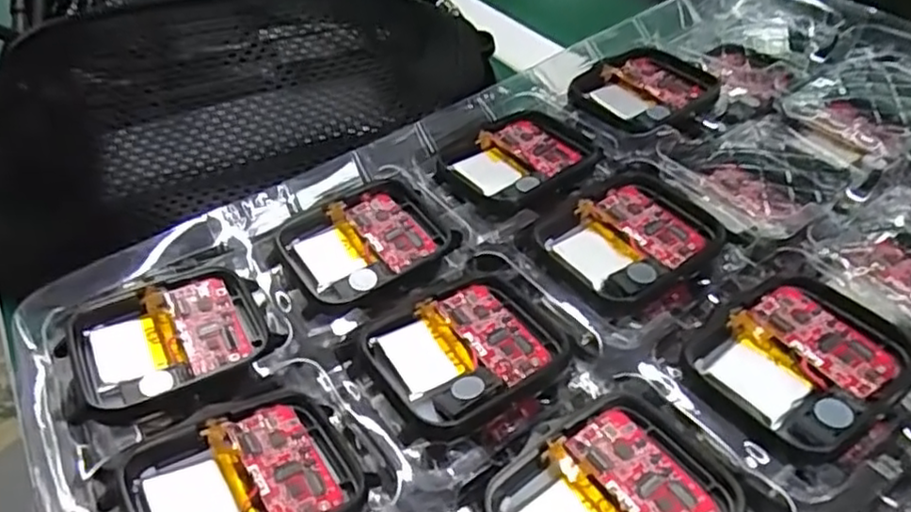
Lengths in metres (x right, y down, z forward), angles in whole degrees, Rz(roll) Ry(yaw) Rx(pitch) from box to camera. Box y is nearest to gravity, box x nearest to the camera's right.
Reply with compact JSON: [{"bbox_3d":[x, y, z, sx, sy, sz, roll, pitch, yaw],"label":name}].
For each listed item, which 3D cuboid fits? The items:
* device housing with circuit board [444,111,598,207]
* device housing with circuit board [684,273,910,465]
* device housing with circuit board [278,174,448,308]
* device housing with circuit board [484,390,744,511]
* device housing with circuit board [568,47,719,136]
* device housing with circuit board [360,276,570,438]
[{"bbox_3d":[0.020,-0.030,0.211,0.041,0.006,0.037,-24,47,-20],"label":"device housing with circuit board"},{"bbox_3d":[0.078,0.023,0.152,0.046,0.007,0.037,-27,48,-22],"label":"device housing with circuit board"},{"bbox_3d":[-0.024,-0.004,0.190,0.043,0.006,0.034,-27,48,-23],"label":"device housing with circuit board"},{"bbox_3d":[0.031,0.048,0.133,0.044,0.007,0.036,-28,48,-22],"label":"device housing with circuit board"},{"bbox_3d":[0.065,-0.056,0.230,0.047,0.005,0.037,-30,50,-26],"label":"device housing with circuit board"},{"bbox_3d":[0.003,0.022,0.161,0.042,0.006,0.036,-27,48,-22],"label":"device housing with circuit board"}]

